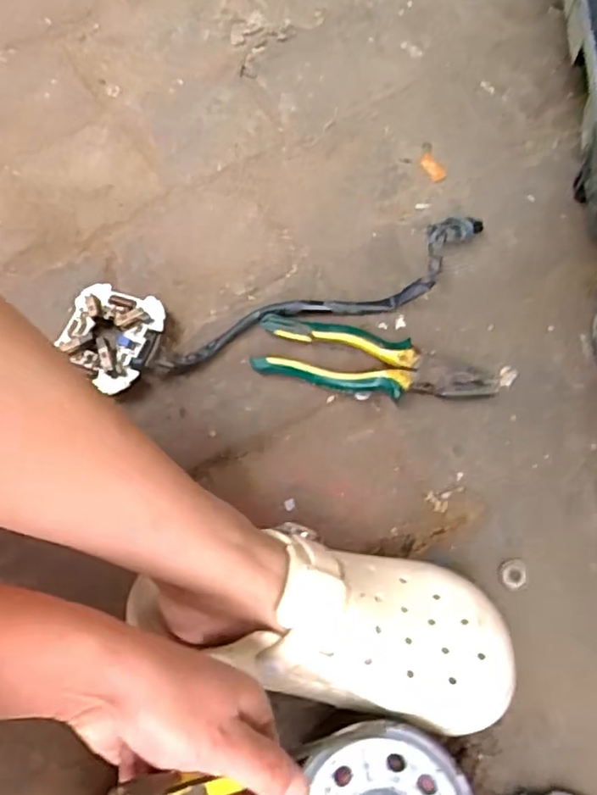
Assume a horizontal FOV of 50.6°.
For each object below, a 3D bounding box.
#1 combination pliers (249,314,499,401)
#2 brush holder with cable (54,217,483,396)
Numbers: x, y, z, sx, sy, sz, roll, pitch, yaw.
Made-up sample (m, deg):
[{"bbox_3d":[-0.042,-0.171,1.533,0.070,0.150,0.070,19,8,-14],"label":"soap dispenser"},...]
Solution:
[{"bbox_3d":[0.060,-0.025,0.508,0.189,0.020,0.052,14,73,5],"label":"combination pliers"},{"bbox_3d":[-0.019,-0.076,0.522,0.354,0.027,0.097,-10,72,-2],"label":"brush holder with cable"}]

